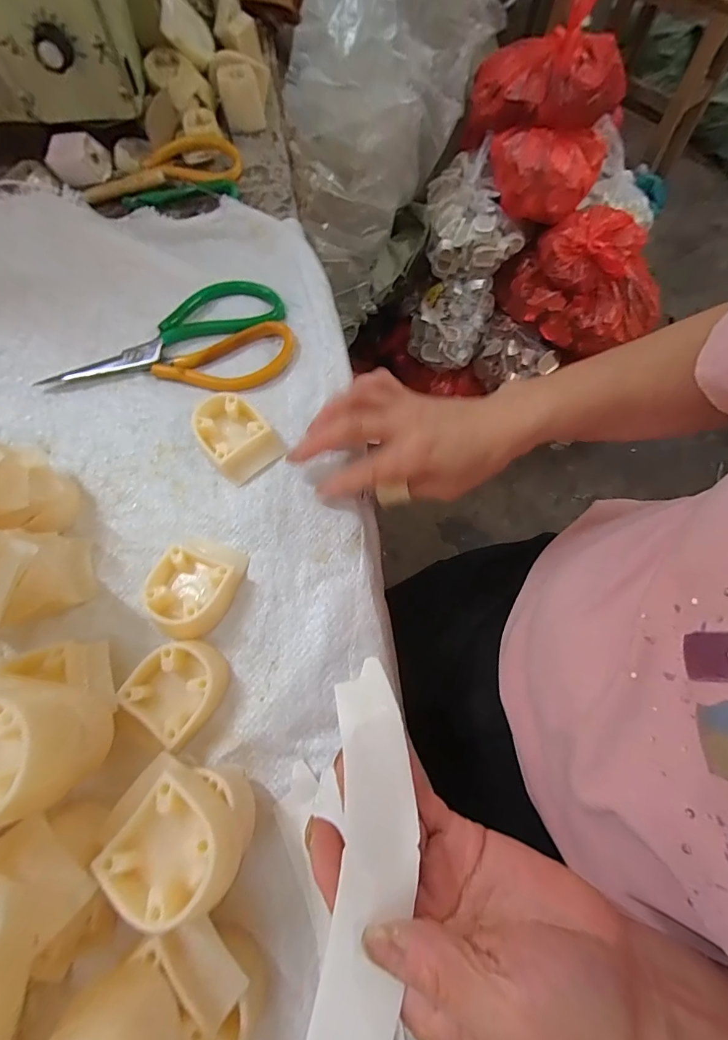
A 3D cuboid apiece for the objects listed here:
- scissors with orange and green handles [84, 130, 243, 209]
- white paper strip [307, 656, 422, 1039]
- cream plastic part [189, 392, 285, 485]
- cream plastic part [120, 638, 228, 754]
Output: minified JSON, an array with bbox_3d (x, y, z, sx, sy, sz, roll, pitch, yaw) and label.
[{"bbox_3d":[-0.183,-0.326,0.404,0.136,0.029,0.063,2,69,0],"label":"scissors with orange and green handles"},{"bbox_3d":[0.003,0.137,0.173,0.036,0.023,0.154,4,60,1],"label":"white paper strip"},{"bbox_3d":[-0.092,-0.060,0.310,0.046,0.022,0.058,-38,74,-14],"label":"cream plastic part"},{"bbox_3d":[-0.106,0.096,0.251,0.049,0.020,0.050,36,73,12],"label":"cream plastic part"}]

